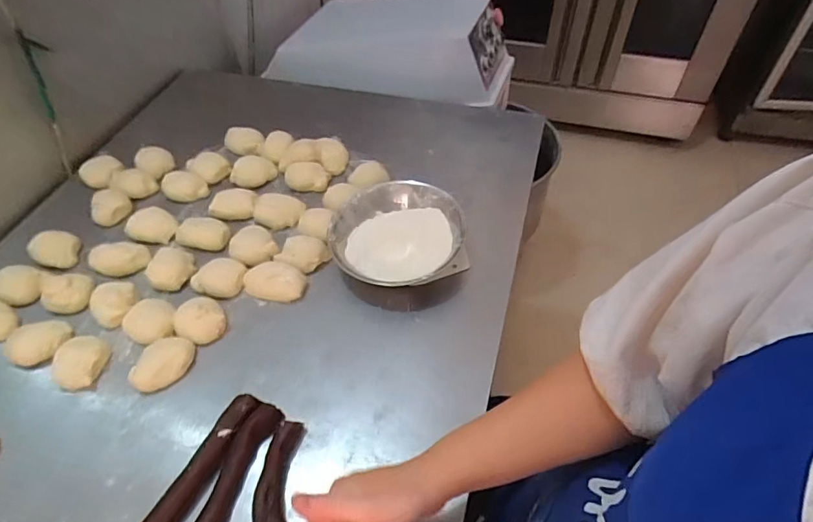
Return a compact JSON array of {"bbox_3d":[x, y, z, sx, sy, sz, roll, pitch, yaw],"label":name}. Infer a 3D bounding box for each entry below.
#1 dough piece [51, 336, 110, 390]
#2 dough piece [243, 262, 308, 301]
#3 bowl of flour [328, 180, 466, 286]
[{"bbox_3d":[-0.406,0.125,0.604,0.055,0.031,0.068,14,52,14],"label":"dough piece"},{"bbox_3d":[-0.182,0.028,0.667,0.083,0.029,0.047,11,51,11],"label":"dough piece"},{"bbox_3d":[-0.014,-0.034,0.693,0.181,0.062,0.172,-1,50,1],"label":"bowl of flour"}]

